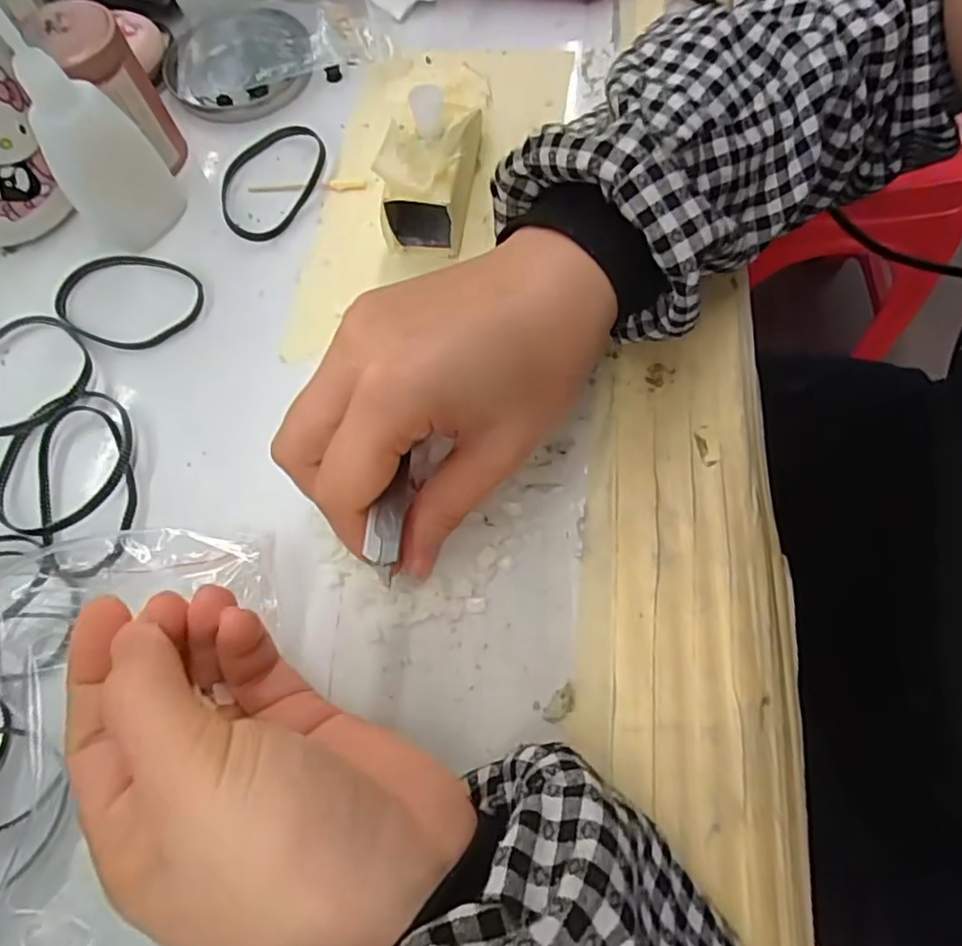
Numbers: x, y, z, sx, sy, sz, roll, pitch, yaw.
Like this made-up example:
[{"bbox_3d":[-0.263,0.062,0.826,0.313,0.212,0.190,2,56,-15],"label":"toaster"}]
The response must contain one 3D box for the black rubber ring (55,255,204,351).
[{"bbox_3d":[-0.162,-0.080,0.286,0.069,0.004,0.050,19,69,13],"label":"black rubber ring"}]

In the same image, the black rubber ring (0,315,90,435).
[{"bbox_3d":[-0.201,-0.042,0.273,0.057,0.007,0.065,-32,63,-11],"label":"black rubber ring"}]

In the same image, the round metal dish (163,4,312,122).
[{"bbox_3d":[-0.132,-0.225,0.338,0.076,0.011,0.084,-23,66,-6],"label":"round metal dish"}]

